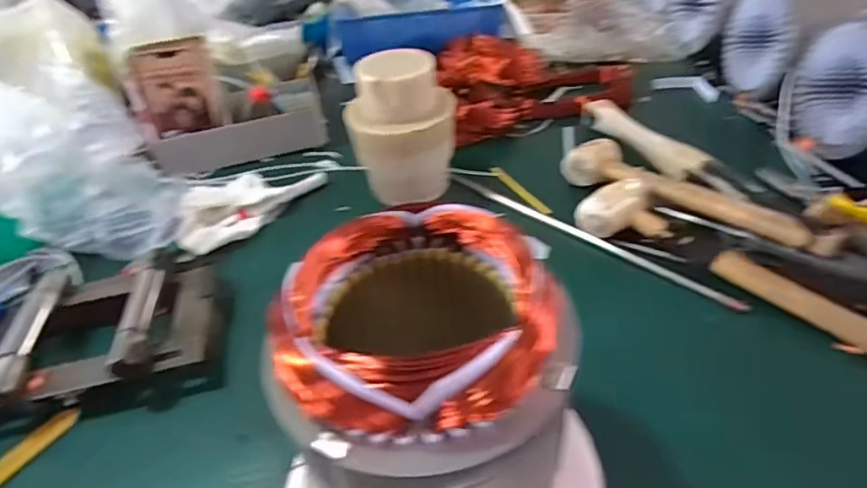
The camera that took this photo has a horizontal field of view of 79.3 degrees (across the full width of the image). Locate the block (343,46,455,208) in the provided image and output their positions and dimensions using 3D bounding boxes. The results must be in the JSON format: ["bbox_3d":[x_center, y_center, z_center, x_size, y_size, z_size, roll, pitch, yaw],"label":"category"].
[{"bbox_3d":[-0.031,-0.125,0.571,0.097,0.152,0.091,-30,47,-25],"label":"block"}]

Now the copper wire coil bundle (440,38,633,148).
[{"bbox_3d":[0.150,-0.243,0.795,0.285,0.059,0.235,0,42,6],"label":"copper wire coil bundle"}]

